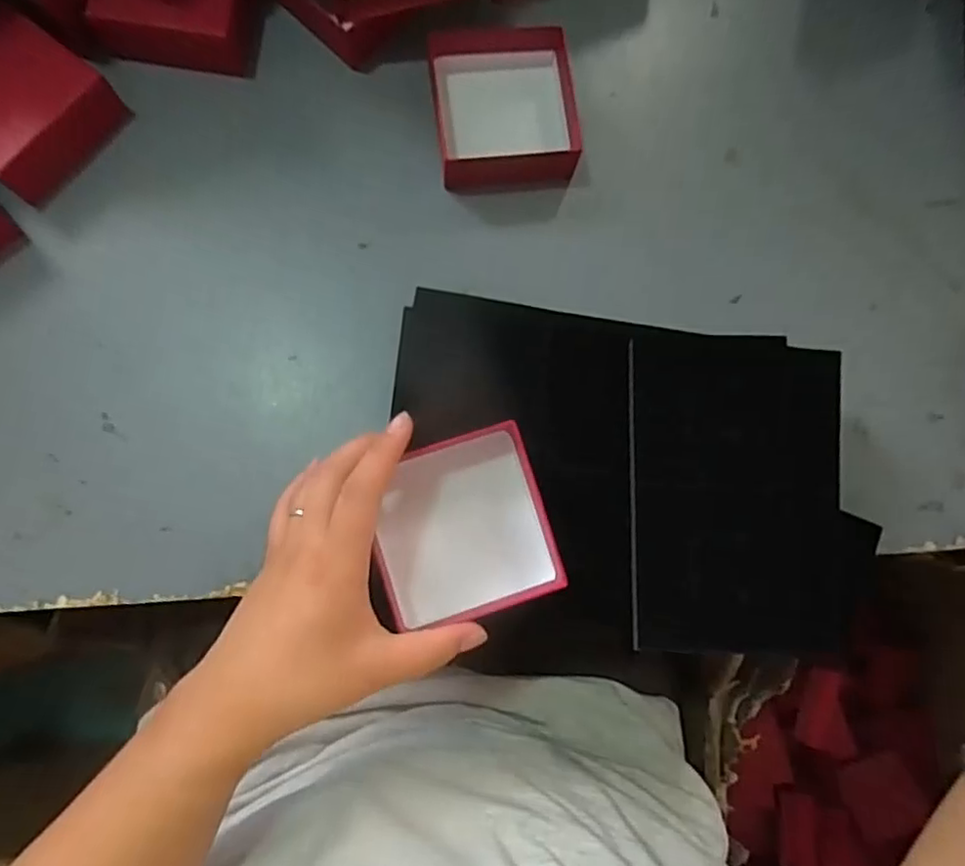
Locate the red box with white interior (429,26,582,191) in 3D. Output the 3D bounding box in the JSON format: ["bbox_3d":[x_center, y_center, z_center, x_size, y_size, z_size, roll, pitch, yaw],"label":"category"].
[{"bbox_3d":[0.015,-0.209,0.409,0.086,0.035,0.091,-8,83,-4],"label":"red box with white interior"}]

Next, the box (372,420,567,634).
[{"bbox_3d":[-0.010,0.049,0.326,0.088,0.028,0.092,-17,86,-6],"label":"box"}]

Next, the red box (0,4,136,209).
[{"bbox_3d":[-0.285,-0.201,0.384,0.100,0.033,0.090,39,82,2],"label":"red box"}]

